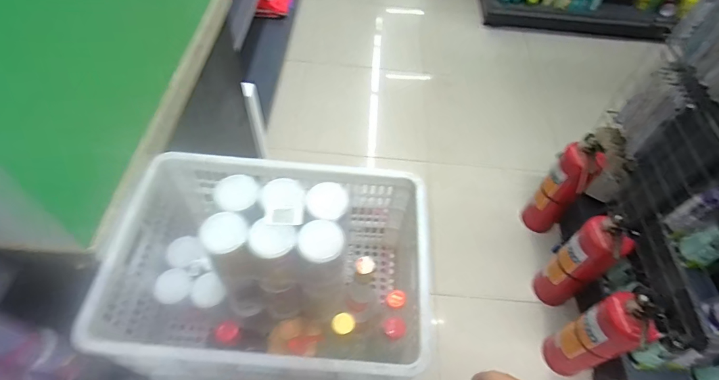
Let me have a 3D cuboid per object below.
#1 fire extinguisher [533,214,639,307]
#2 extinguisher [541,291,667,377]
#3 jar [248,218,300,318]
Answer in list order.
[{"bbox_3d":[0.663,0.216,1.234,0.110,0.425,0.118,-32,62,-24],"label":"fire extinguisher"},{"bbox_3d":[0.647,0.399,1.115,0.106,0.425,0.125,-25,60,-20],"label":"extinguisher"},{"bbox_3d":[-0.123,0.127,0.630,0.060,0.215,0.059,2,54,-3],"label":"jar"}]

